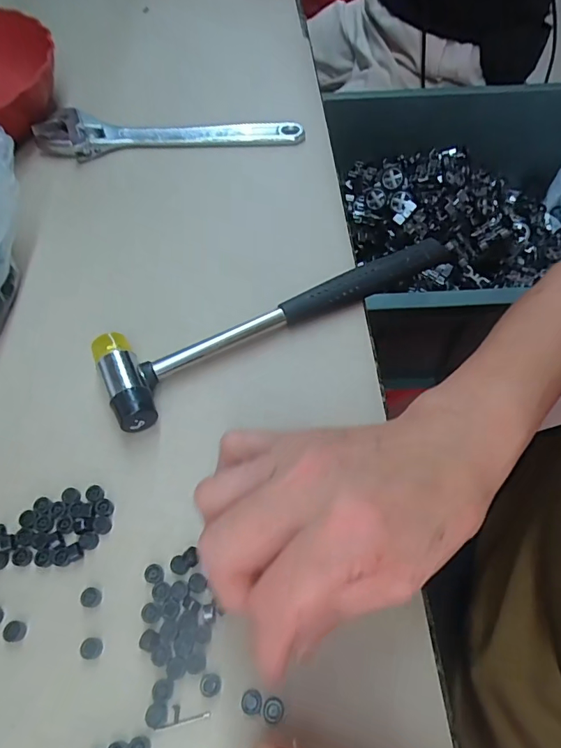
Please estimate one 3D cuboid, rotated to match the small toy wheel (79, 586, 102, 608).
[{"bbox_3d":[-0.094,0.111,0.231,0.008,0.006,0.009,4,60,5],"label":"small toy wheel"}]

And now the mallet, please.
[{"bbox_3d":[0.000,-0.050,0.311,0.247,0.022,0.062,-30,63,-14],"label":"mallet"}]

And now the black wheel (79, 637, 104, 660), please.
[{"bbox_3d":[-0.089,0.130,0.220,0.009,0.004,0.009,-1,60,2],"label":"black wheel"}]

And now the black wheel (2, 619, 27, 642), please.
[{"bbox_3d":[-0.129,0.124,0.225,0.010,0.005,0.009,1,60,3],"label":"black wheel"}]

